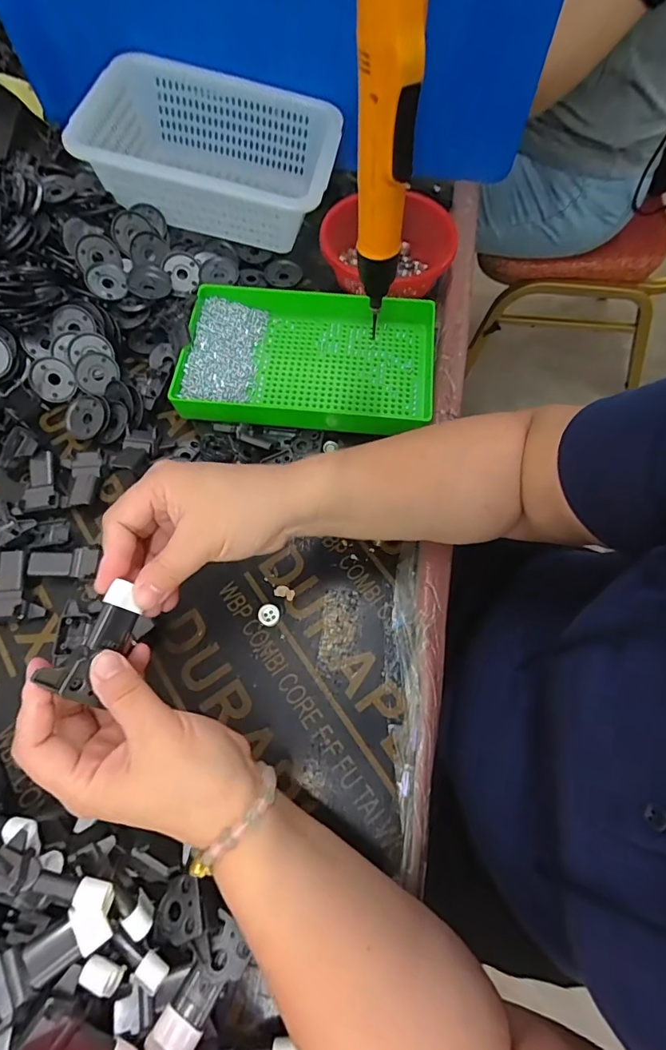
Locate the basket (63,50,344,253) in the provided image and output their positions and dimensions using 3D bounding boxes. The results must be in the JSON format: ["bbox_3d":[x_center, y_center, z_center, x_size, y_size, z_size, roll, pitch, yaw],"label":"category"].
[{"bbox_3d":[-0.139,-0.416,0.549,0.274,0.103,0.183,9,67,4],"label":"basket"}]

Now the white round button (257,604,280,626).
[{"bbox_3d":[-0.054,0.075,0.399,0.018,0.004,0.017,0,67,0],"label":"white round button"}]

